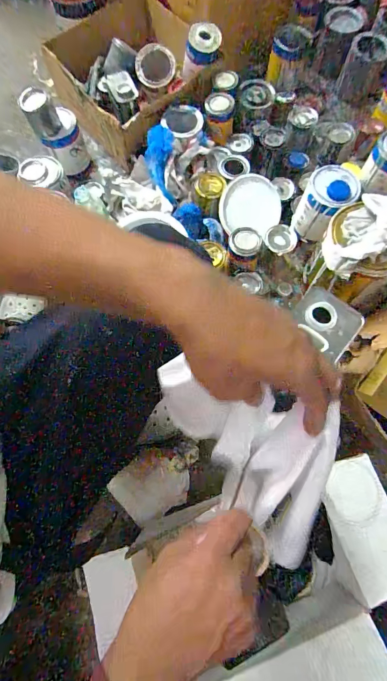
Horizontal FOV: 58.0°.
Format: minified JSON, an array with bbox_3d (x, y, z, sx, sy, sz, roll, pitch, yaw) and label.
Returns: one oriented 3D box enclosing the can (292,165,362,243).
[{"bbox_3d":[0.289,-0.301,0.764,0.105,0.110,0.110,31,71,12],"label":"can"}]

